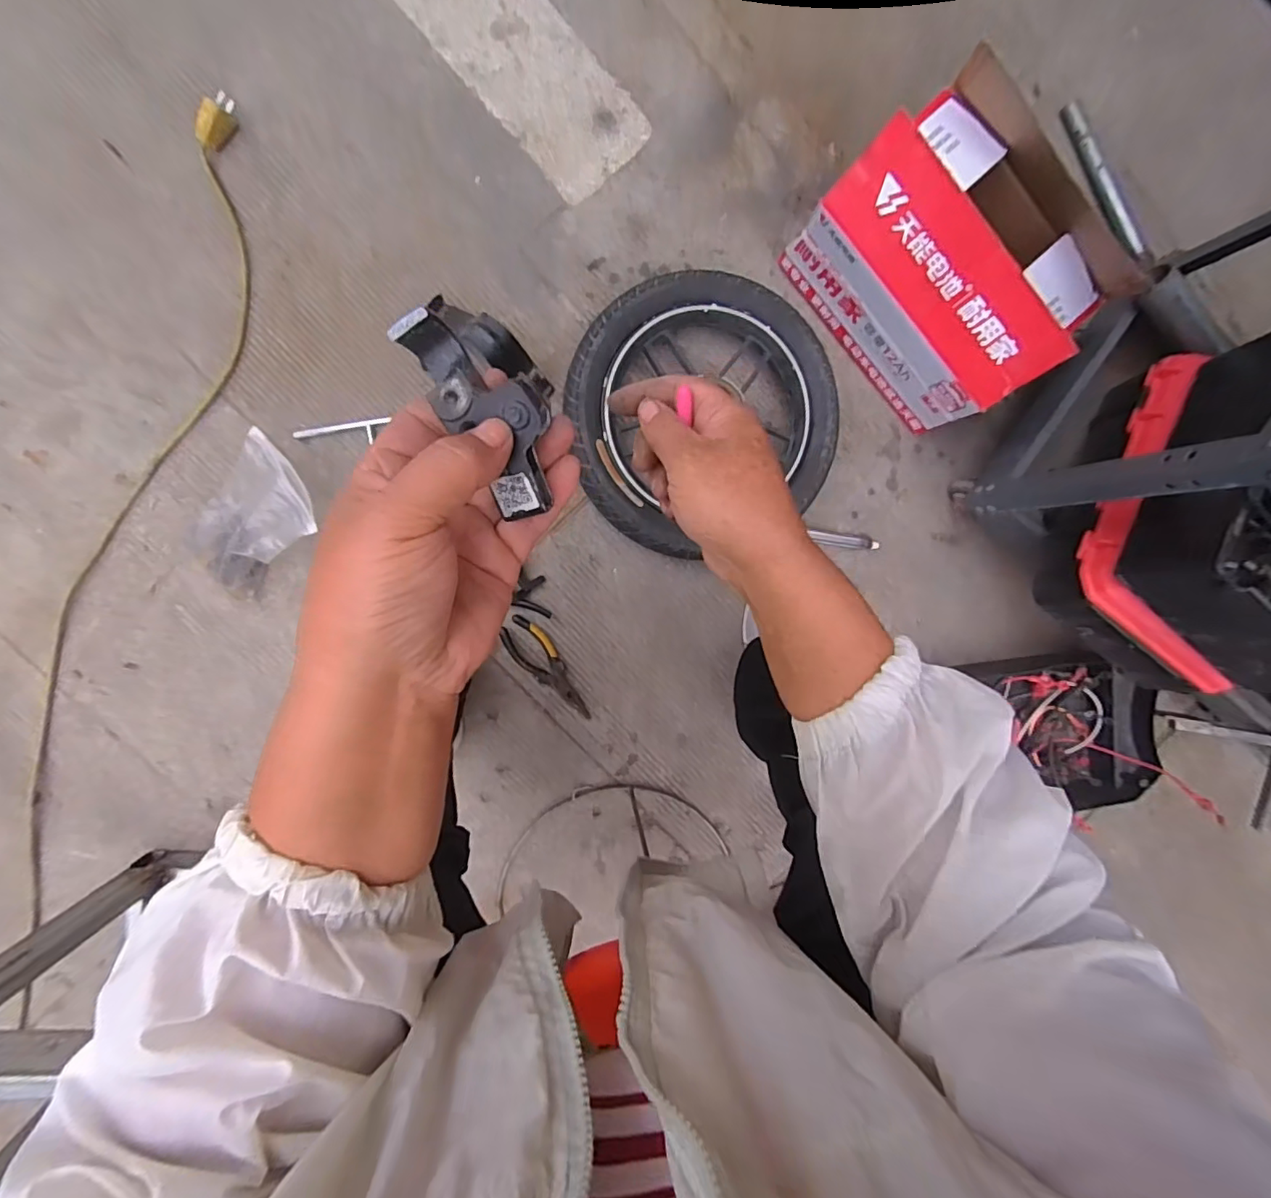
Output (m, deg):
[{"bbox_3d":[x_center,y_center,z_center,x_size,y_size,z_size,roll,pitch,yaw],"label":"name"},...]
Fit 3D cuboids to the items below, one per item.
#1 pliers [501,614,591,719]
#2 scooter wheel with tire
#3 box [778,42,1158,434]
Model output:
[{"bbox_3d":[-0.120,0.098,0.759,0.052,0.014,0.168,-41,98,-2],"label":"pliers"},{"bbox_3d":[0.083,-0.248,0.727,0.349,0.082,0.323,-1,95,-6],"label":"scooter wheel with tire"},{"bbox_3d":[0.391,-0.415,0.677,0.216,0.210,0.307,-45,98,-1],"label":"box"}]

